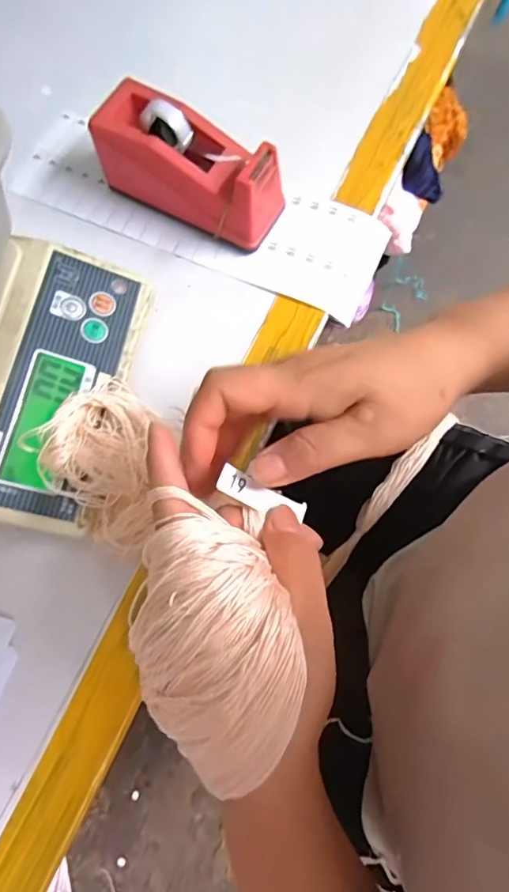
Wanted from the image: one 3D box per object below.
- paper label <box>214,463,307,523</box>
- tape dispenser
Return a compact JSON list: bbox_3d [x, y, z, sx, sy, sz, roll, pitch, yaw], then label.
[{"bbox_3d":[0.004,0.025,0.246,0.048,0.004,0.014,28,65,-19],"label":"paper label"},{"bbox_3d":[-0.051,-0.227,0.415,0.151,0.073,0.057,29,76,10],"label":"tape dispenser"}]

